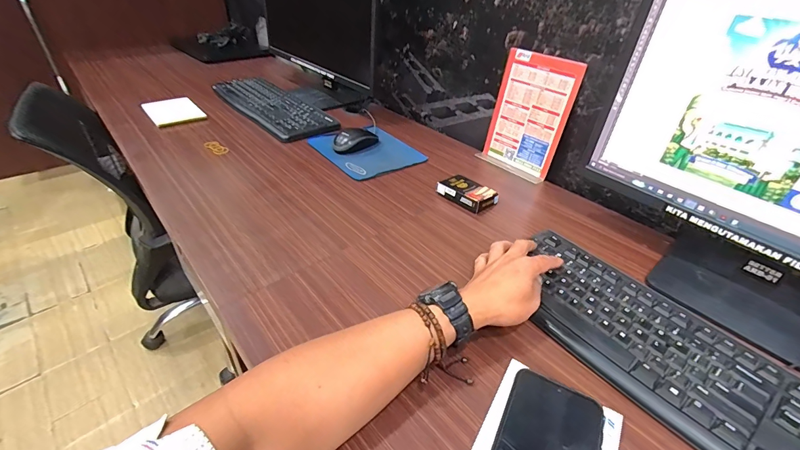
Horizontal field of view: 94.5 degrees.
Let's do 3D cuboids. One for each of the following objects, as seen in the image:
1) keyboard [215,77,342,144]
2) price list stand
[{"bbox_3d":[-0.327,-0.304,0.939,0.158,0.019,0.441,-24,45,-32],"label":"keyboard"},{"bbox_3d":[0.239,-0.205,0.704,0.050,0.212,0.146,-26,46,-34],"label":"price list stand"}]

